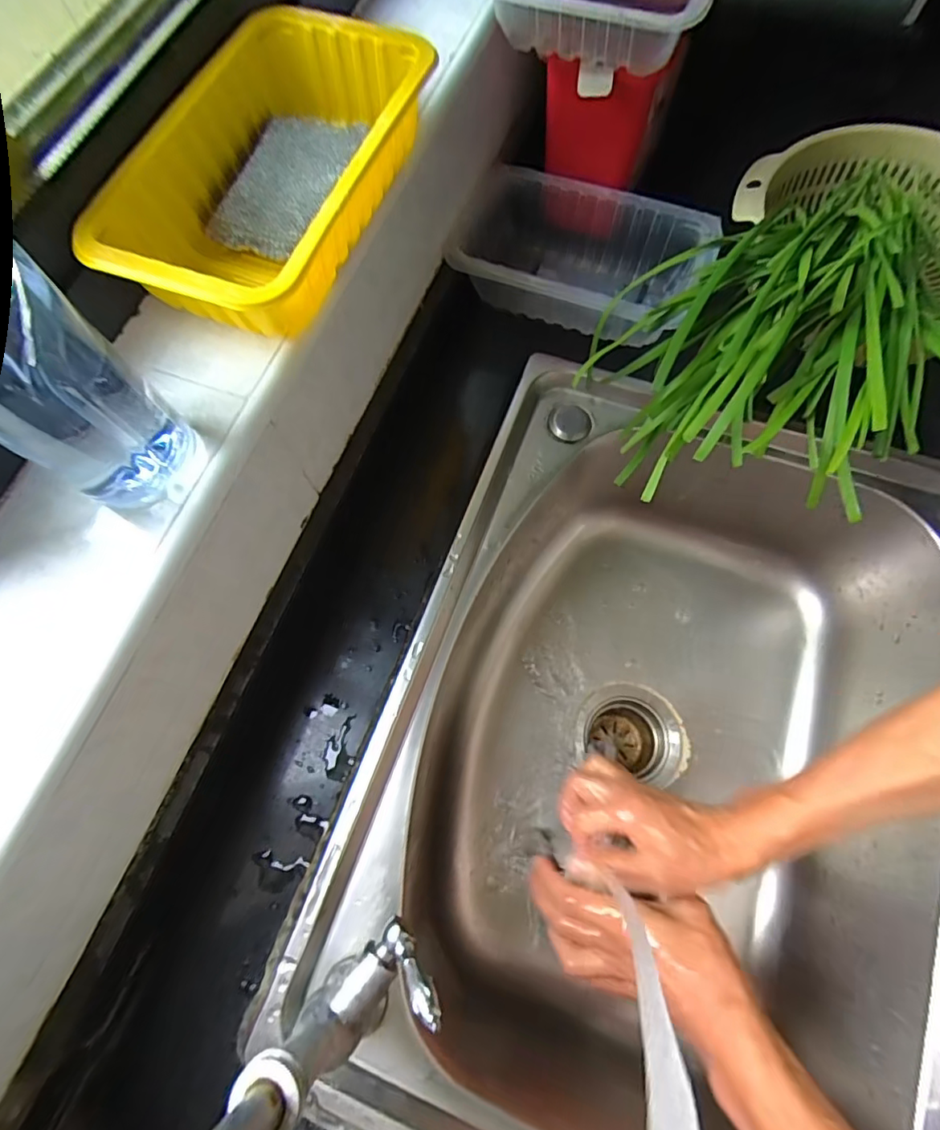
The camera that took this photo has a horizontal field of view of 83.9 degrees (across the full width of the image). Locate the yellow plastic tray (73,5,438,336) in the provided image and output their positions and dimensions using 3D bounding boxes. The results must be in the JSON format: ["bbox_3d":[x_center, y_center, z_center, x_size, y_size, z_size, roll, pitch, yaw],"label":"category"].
[{"bbox_3d":[-0.112,-0.222,0.304,0.123,0.052,0.211,19,73,8],"label":"yellow plastic tray"}]

